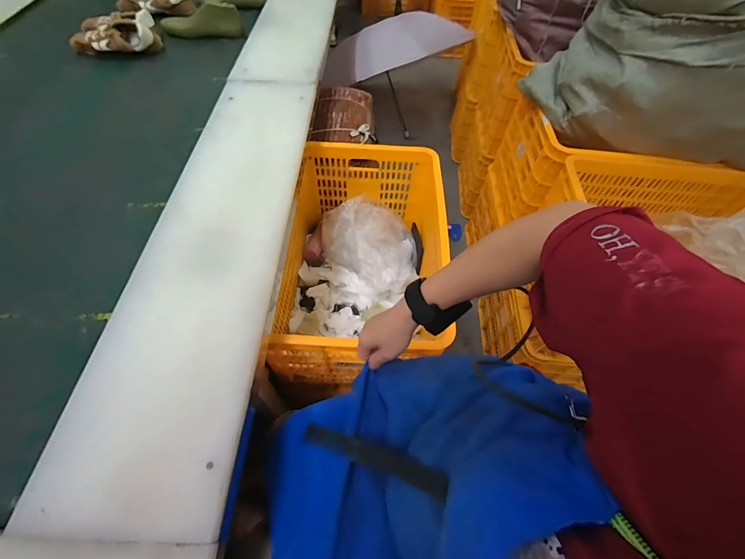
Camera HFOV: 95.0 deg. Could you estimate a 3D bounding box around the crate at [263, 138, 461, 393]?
[{"bbox_3d":[-0.034,-0.045,0.932,0.401,0.313,0.596,3,57,-1],"label":"crate"}]

